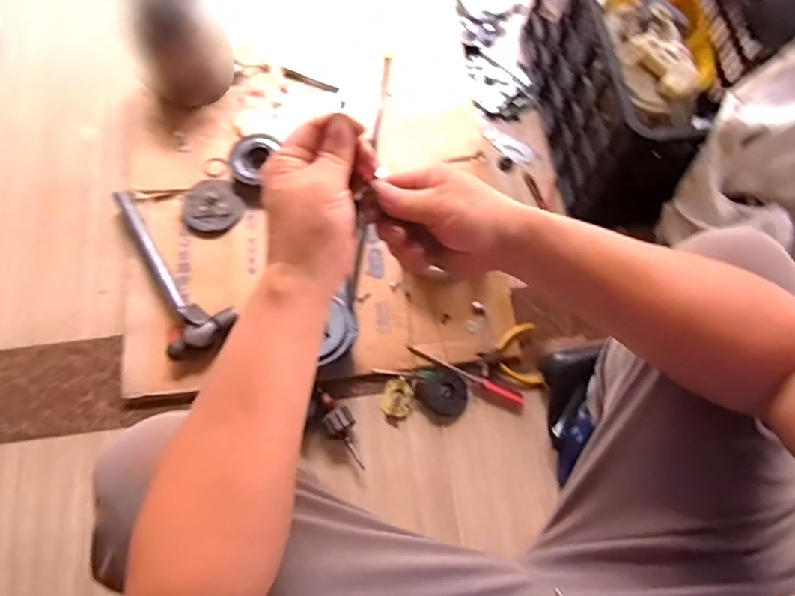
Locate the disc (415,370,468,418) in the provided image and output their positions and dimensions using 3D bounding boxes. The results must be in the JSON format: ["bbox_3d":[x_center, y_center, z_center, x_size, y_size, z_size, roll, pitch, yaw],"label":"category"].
[{"bbox_3d":[0.070,0.147,0.869,0.077,0.013,0.065,33,73,10],"label":"disc"}]

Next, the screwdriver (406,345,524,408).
[{"bbox_3d":[0.104,0.123,0.863,0.192,0.020,0.023,22,71,6],"label":"screwdriver"}]

